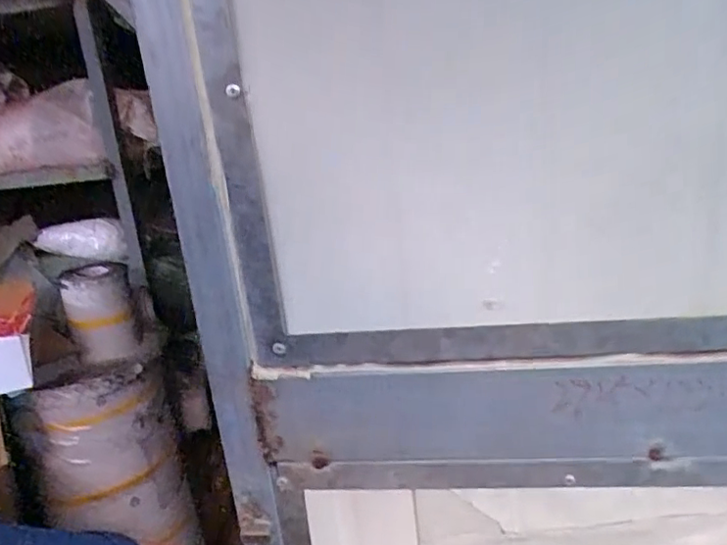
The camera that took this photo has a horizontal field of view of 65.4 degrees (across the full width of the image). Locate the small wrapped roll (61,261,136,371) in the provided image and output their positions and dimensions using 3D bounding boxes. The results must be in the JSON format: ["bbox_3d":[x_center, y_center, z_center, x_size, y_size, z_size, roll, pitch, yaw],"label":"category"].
[{"bbox_3d":[-0.588,0.092,1.275,0.136,0.188,0.129,-15,20,-22],"label":"small wrapped roll"}]

